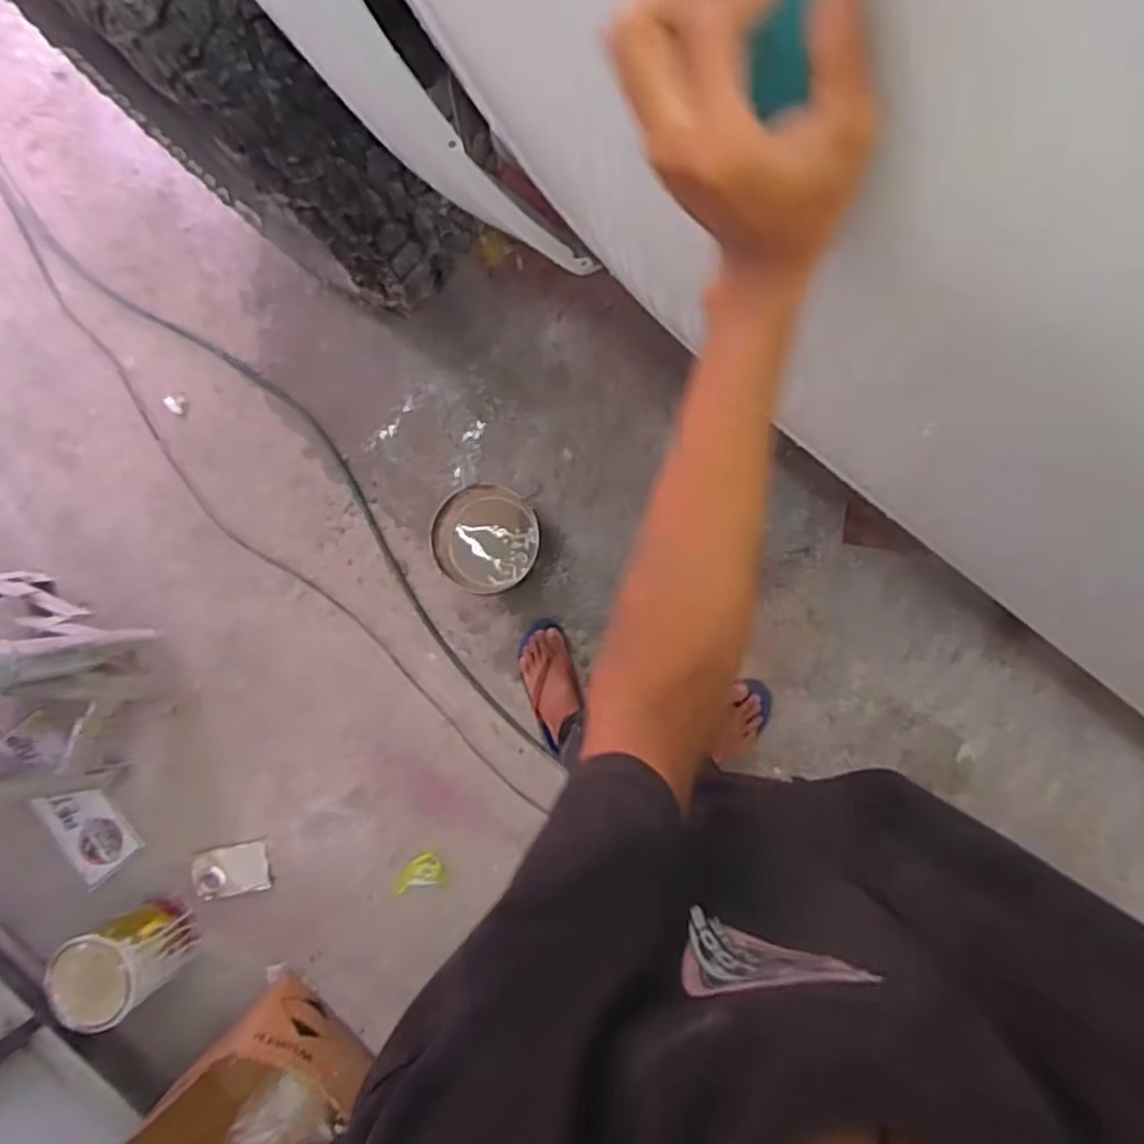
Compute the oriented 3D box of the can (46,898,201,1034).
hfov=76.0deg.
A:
[{"bbox_3d":[-0.890,0.774,1.471,0.154,0.249,0.158,0,85,3],"label":"can"}]

